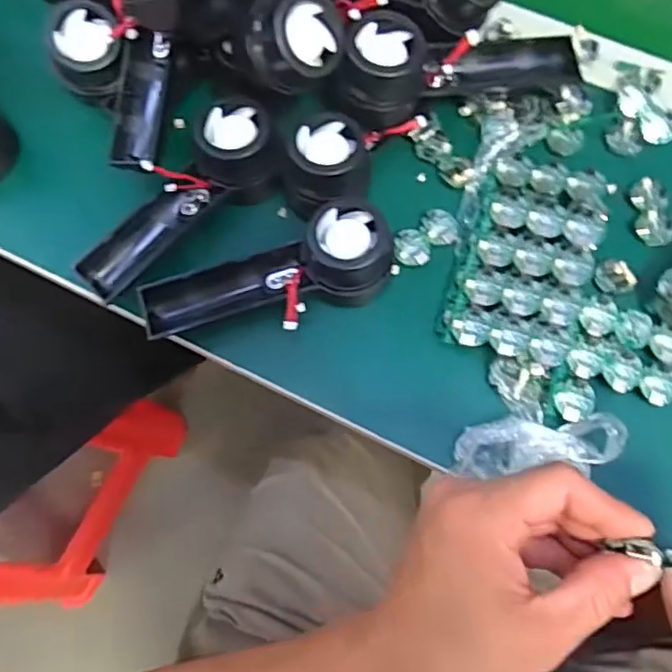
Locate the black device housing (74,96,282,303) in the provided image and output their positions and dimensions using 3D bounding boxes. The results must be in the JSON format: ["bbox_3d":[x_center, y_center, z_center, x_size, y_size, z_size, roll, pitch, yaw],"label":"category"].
[{"bbox_3d":[-0.107,-0.092,0.401,0.152,0.050,0.054,-38,76,-10],"label":"black device housing"}]

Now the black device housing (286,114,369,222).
[{"bbox_3d":[-0.007,-0.112,0.398,0.056,0.043,0.054,-2,73,0],"label":"black device housing"}]

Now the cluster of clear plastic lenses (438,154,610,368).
[{"bbox_3d":[0.124,-0.053,0.388,0.081,0.017,0.138,17,74,6],"label":"cluster of clear plastic lenses"}]

